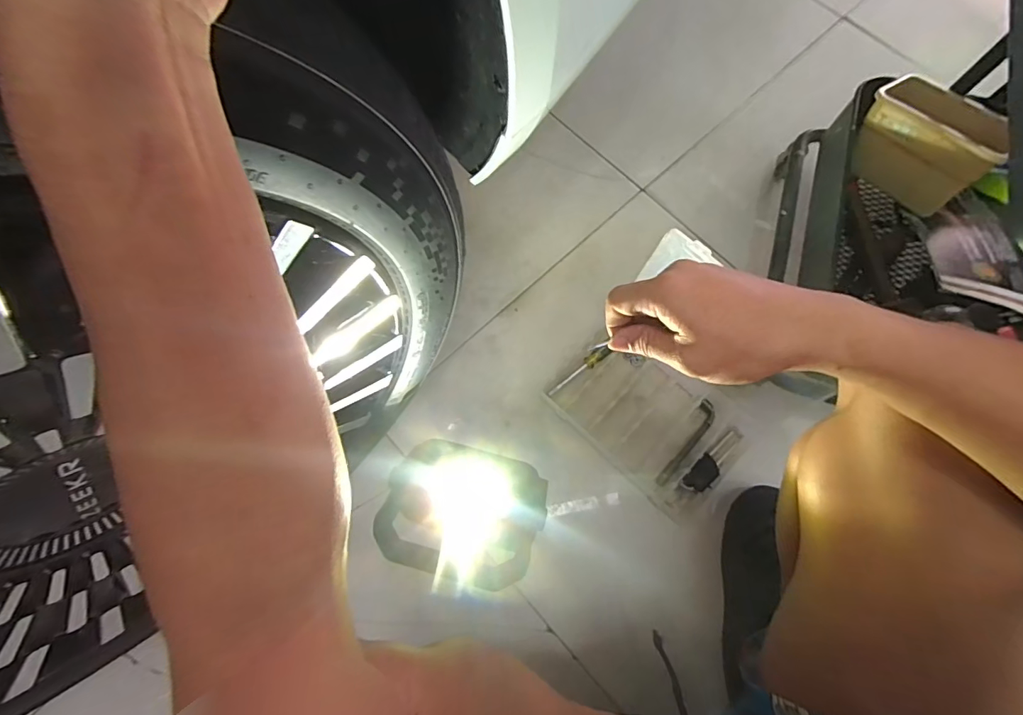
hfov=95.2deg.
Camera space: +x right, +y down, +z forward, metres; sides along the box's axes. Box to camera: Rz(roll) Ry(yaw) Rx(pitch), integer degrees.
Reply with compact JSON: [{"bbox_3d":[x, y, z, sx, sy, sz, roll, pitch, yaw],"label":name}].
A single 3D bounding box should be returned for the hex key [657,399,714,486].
[{"bbox_3d":[0.263,0.130,0.696,0.027,0.008,0.147,33,76,9],"label":"hex key"}]

